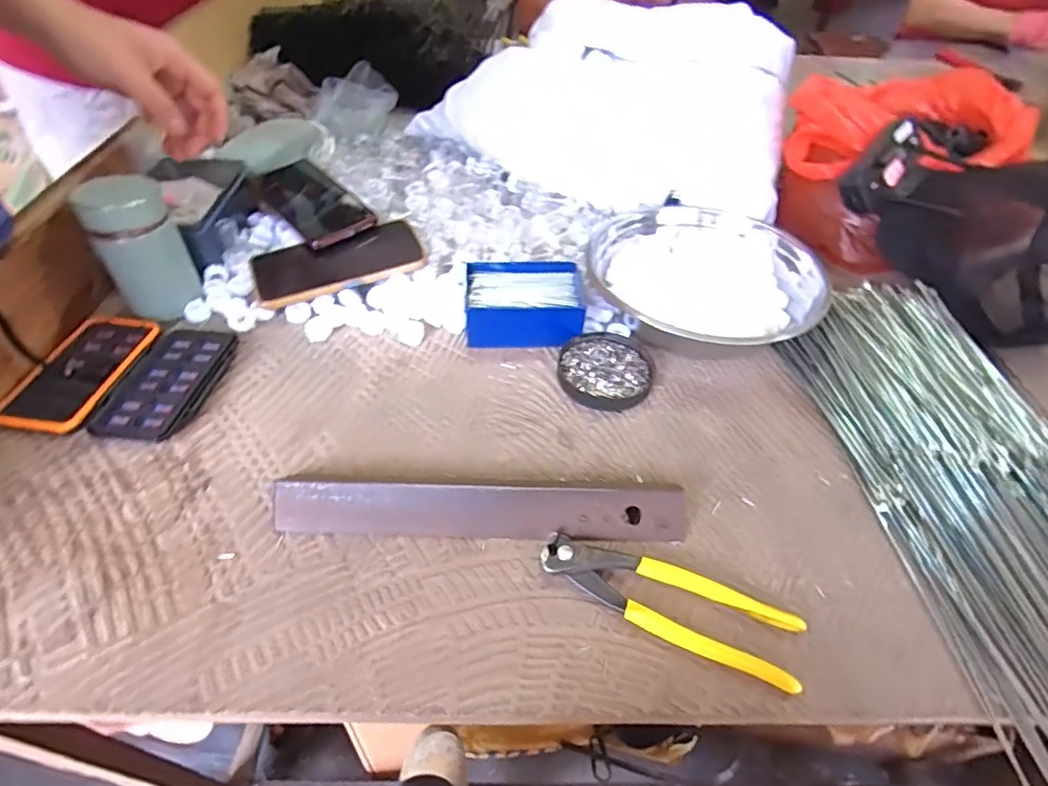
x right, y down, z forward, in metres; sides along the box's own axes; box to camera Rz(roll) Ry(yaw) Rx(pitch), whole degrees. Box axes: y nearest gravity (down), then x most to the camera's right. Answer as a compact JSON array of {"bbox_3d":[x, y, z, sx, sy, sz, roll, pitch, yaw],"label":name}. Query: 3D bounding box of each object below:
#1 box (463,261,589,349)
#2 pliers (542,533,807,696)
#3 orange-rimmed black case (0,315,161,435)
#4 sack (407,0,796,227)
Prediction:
[{"bbox_3d":[0.001,-0.087,0.539,0.109,0.039,0.083,-1,48,-4],"label":"box"},{"bbox_3d":[0.092,0.132,0.359,0.163,0.017,0.049,20,50,14],"label":"pliers"},{"bbox_3d":[-0.371,-0.021,0.470,0.072,0.009,0.126,4,48,1],"label":"orange-rimmed black case"},{"bbox_3d":[0.087,-0.360,0.691,0.452,0.138,0.242,13,48,8],"label":"sack"}]

